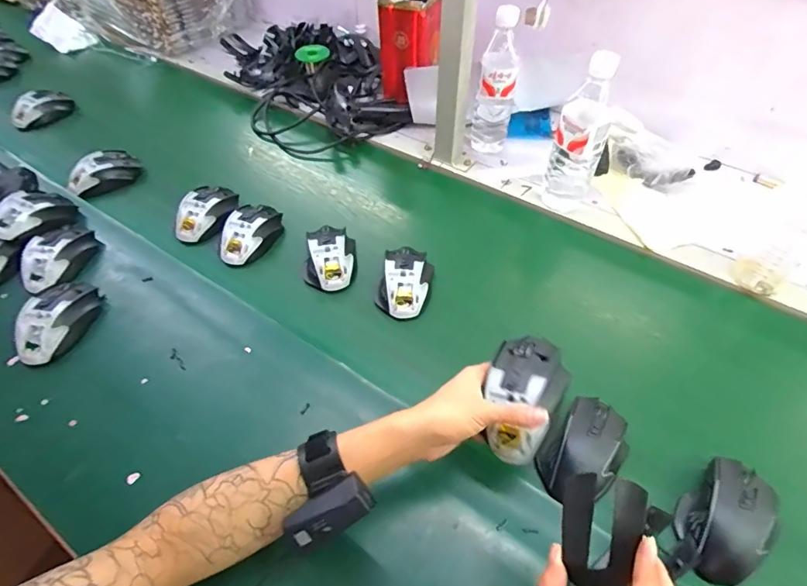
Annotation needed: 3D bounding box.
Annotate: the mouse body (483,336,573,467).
[{"bbox_3d":[0.109,0.095,0.431,0.069,0.050,0.105,24,54,20],"label":"mouse body"}]

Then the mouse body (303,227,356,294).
[{"bbox_3d":[-0.104,-0.052,0.658,0.076,0.038,0.101,-1,50,0],"label":"mouse body"}]

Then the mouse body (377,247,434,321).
[{"bbox_3d":[0.002,-0.016,0.632,0.074,0.043,0.109,9,50,8],"label":"mouse body"}]

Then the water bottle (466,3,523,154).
[{"bbox_3d":[0.150,-0.340,0.762,0.066,0.230,0.059,8,50,7],"label":"water bottle"}]

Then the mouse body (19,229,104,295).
[{"bbox_3d":[-0.482,-0.052,0.648,0.074,0.041,0.116,1,50,2],"label":"mouse body"}]

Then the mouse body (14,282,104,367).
[{"bbox_3d":[-0.434,0.033,0.576,0.068,0.040,0.113,14,51,13],"label":"mouse body"}]

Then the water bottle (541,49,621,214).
[{"bbox_3d":[0.256,-0.223,0.666,0.070,0.222,0.075,18,52,16],"label":"water bottle"}]

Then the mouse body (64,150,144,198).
[{"bbox_3d":[-0.511,-0.206,0.785,0.119,0.046,0.057,-27,54,-20],"label":"mouse body"}]

